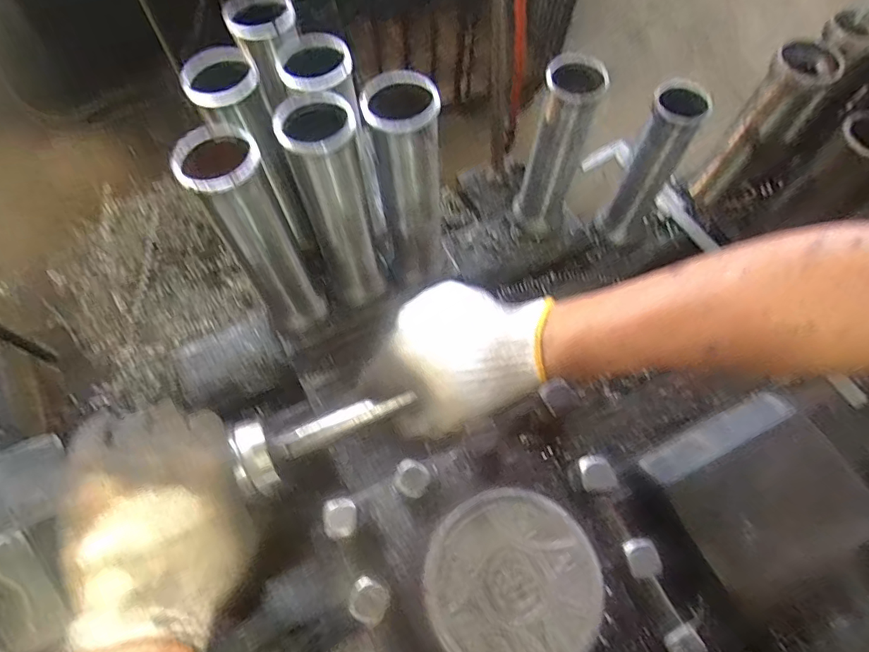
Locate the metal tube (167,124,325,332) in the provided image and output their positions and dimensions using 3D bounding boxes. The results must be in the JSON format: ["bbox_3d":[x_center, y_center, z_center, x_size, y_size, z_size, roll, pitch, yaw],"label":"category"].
[{"bbox_3d":[-0.133,-0.063,0.388,0.050,0.187,0.060,-30,68,-13],"label":"metal tube"}]

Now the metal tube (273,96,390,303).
[{"bbox_3d":[-0.074,-0.088,0.399,0.046,0.188,0.049,-16,66,-7],"label":"metal tube"}]

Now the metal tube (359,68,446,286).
[{"bbox_3d":[-0.019,-0.108,0.405,0.052,0.187,0.050,-3,65,-1],"label":"metal tube"}]

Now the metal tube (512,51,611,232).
[{"bbox_3d":[0.121,-0.174,0.495,0.051,0.187,0.049,25,67,12],"label":"metal tube"}]

